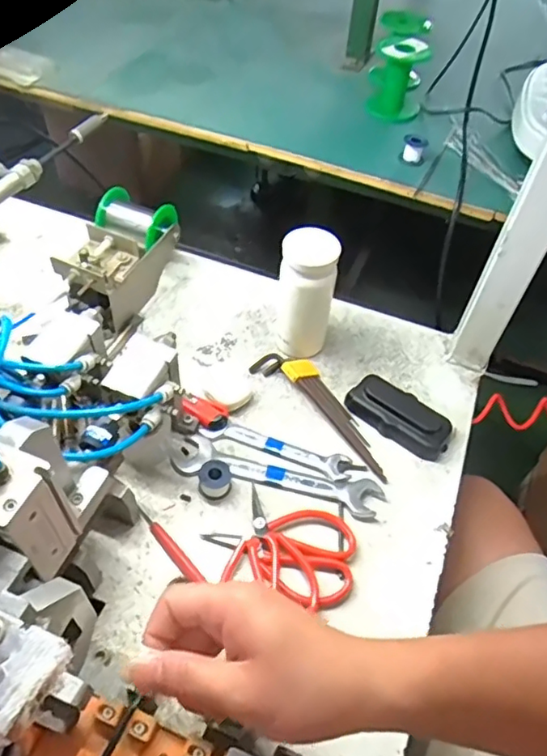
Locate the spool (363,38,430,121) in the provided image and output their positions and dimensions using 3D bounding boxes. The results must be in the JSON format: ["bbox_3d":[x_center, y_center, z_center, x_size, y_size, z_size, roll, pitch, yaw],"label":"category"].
[{"bbox_3d":[0.153,-0.365,0.686,0.063,0.079,0.063,13,51,5],"label":"spool"}]

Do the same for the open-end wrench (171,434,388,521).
[{"bbox_3d":[0.004,0.093,0.537,0.197,0.006,0.039,14,51,6],"label":"open-end wrench"}]

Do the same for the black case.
[{"bbox_3d":[0.130,0.037,0.581,0.106,0.021,0.051,33,56,20],"label":"black case"}]

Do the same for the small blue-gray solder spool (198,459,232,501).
[{"bbox_3d":[-0.054,0.094,0.522,0.029,0.028,0.026,-3,52,-7],"label":"small blue-gray solder spool"}]

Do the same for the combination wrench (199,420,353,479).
[{"bbox_3d":[0.001,0.068,0.557,0.145,0.005,0.027,16,52,8],"label":"combination wrench"}]

